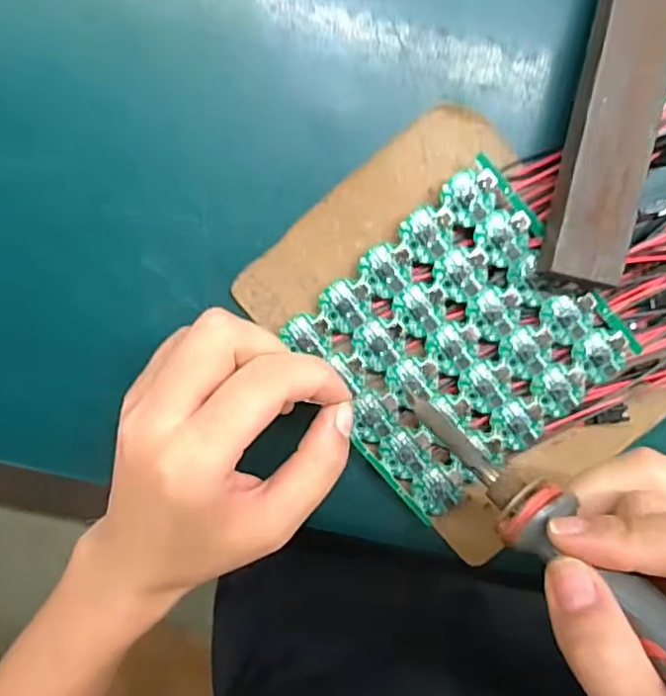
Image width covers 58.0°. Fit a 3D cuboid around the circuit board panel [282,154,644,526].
[{"bbox_3d":[0.051,-0.001,0.253,0.115,0.010,0.105,-41,98,4],"label":"circuit board panel"}]

